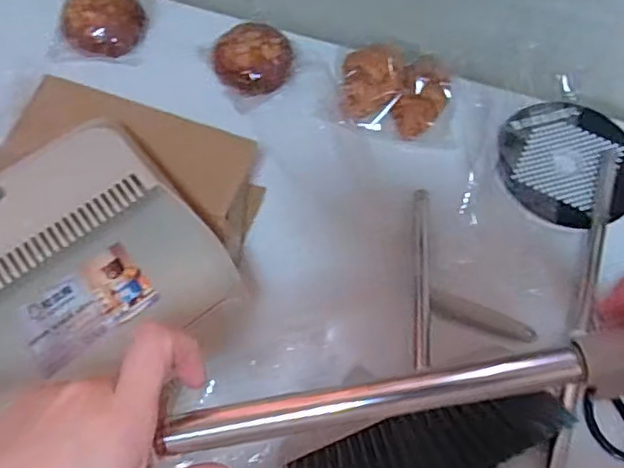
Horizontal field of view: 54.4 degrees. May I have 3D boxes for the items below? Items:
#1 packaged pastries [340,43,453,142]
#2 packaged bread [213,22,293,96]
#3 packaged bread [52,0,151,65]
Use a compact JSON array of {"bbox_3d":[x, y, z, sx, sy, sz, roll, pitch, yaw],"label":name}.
[{"bbox_3d":[0.106,-0.180,0.773,0.140,0.041,0.107,3,66,-1],"label":"packaged pastries"},{"bbox_3d":[-0.076,-0.233,0.788,0.103,0.037,0.098,-14,67,-9],"label":"packaged bread"},{"bbox_3d":[-0.280,-0.283,0.810,0.110,0.040,0.110,1,66,-2],"label":"packaged bread"}]

